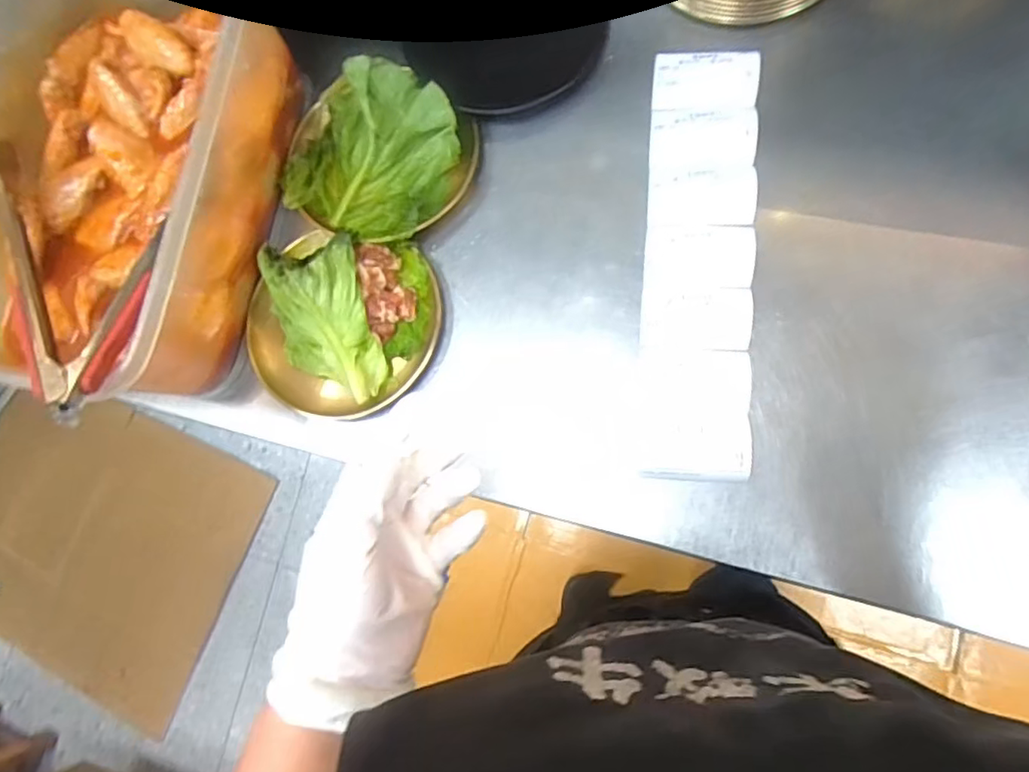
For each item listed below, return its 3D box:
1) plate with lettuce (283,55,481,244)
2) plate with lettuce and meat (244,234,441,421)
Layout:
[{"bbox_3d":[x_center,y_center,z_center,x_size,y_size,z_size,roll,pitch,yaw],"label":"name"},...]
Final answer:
[{"bbox_3d":[-0.115,-0.191,0.496,0.152,0.038,0.141,-2,81,10],"label":"plate with lettuce"},{"bbox_3d":[-0.145,-0.052,0.484,0.154,0.047,0.148,11,83,12],"label":"plate with lettuce and meat"}]

